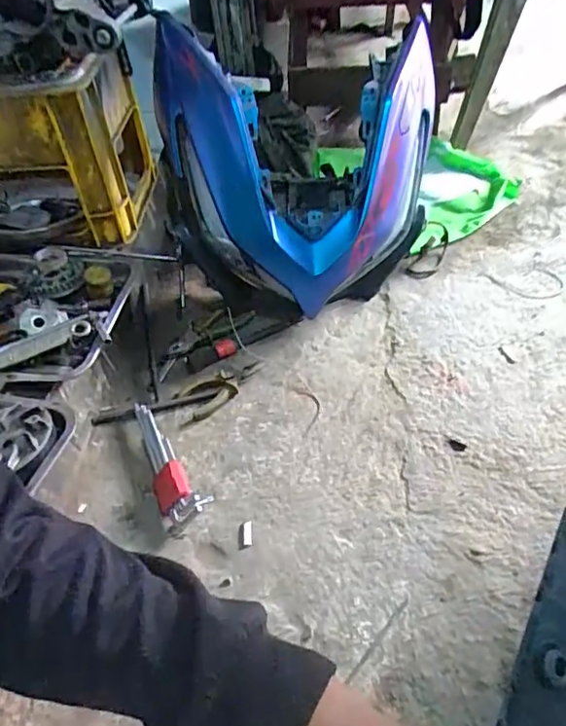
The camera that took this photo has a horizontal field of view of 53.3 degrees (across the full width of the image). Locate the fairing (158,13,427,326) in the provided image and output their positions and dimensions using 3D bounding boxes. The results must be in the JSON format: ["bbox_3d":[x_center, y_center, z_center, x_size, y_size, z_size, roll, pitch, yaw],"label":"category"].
[{"bbox_3d":[0.018,-0.364,0.995,0.438,0.372,0.486,-14,47,-9],"label":"fairing"}]

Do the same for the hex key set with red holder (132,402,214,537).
[{"bbox_3d":[-0.162,0.134,0.778,0.062,0.041,0.204,-22,49,-15],"label":"hex key set with red holder"}]

